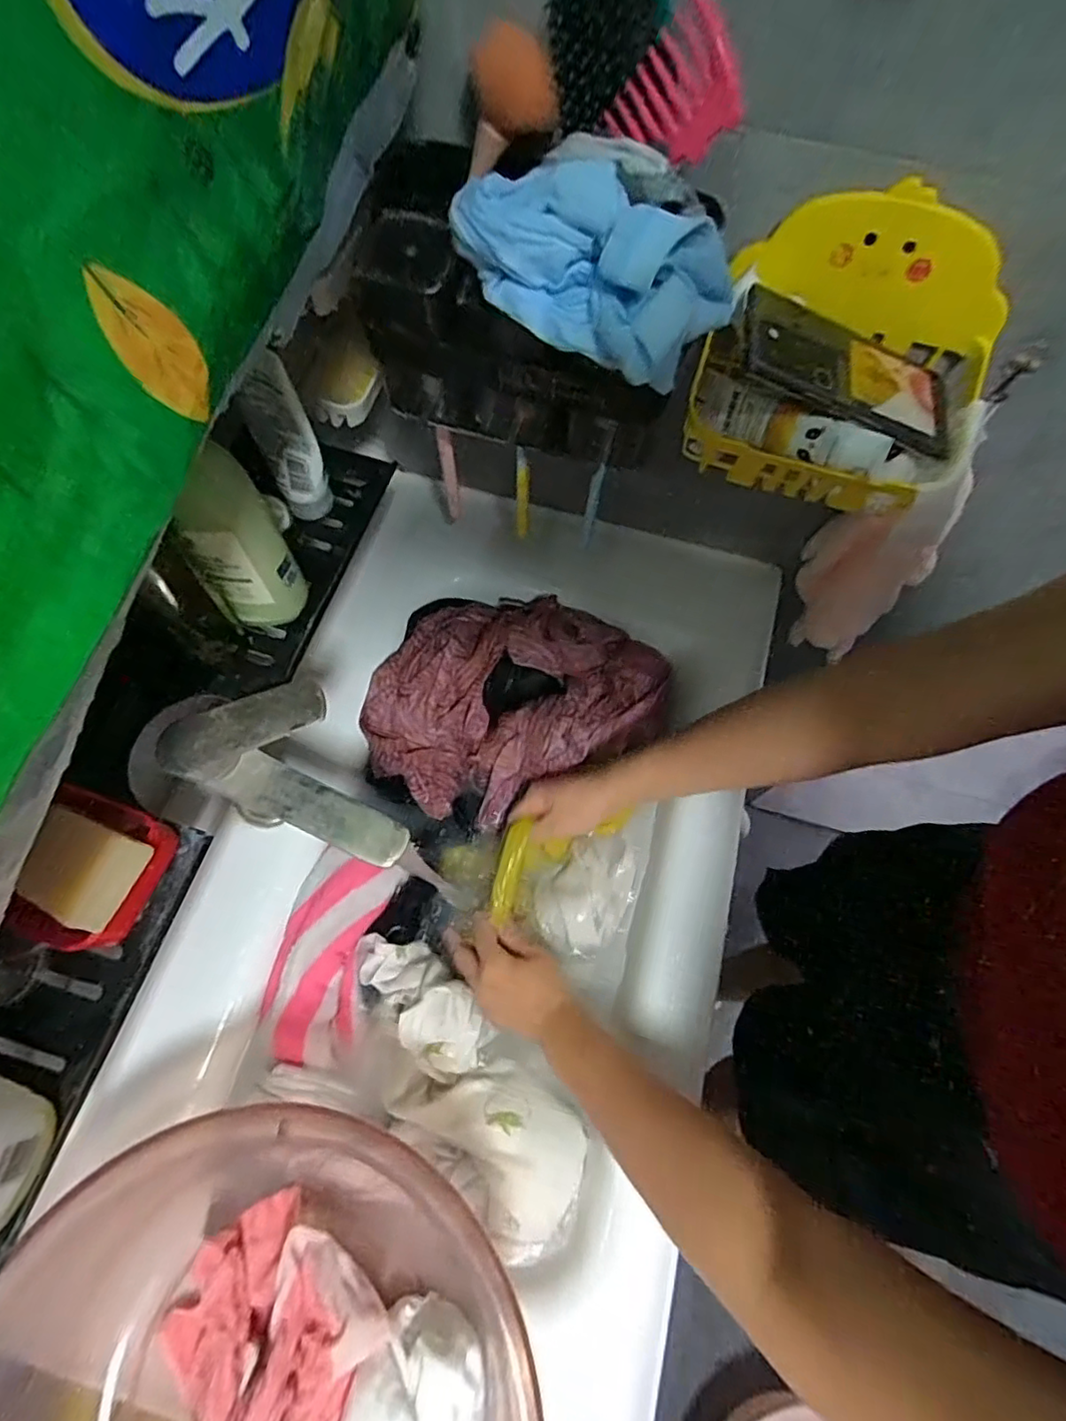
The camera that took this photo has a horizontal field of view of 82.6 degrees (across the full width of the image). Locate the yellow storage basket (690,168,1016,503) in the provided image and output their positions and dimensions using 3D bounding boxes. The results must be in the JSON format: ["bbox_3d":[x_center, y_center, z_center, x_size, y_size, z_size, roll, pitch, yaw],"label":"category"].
[{"bbox_3d":[0.213,-0.234,0.415,0.192,0.133,0.125,17,67,6],"label":"yellow storage basket"}]

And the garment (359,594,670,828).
[{"bbox_3d":[-0.016,-0.022,0.636,0.316,0.069,0.222,-26,70,-13],"label":"garment"}]

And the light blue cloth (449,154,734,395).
[{"bbox_3d":[0.033,-0.259,0.343,0.147,0.070,0.075,33,69,12],"label":"light blue cloth"}]

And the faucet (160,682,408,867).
[{"bbox_3d":[-0.169,0.037,0.436,0.177,0.075,0.093,21,67,7],"label":"faucet"}]

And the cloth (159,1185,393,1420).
[{"bbox_3d":[-0.176,0.414,0.401,0.132,0.065,0.128,34,69,12],"label":"cloth"}]

